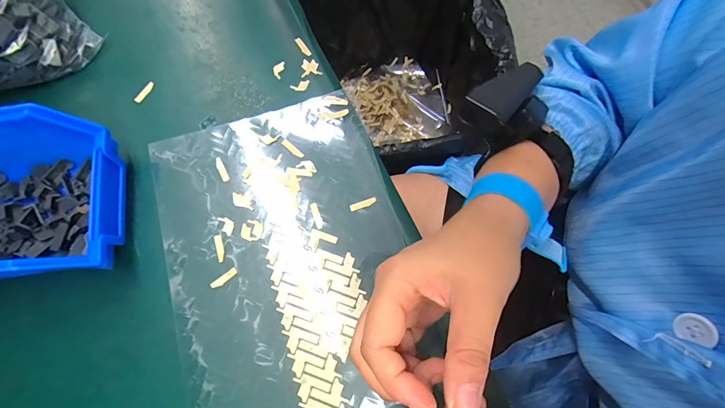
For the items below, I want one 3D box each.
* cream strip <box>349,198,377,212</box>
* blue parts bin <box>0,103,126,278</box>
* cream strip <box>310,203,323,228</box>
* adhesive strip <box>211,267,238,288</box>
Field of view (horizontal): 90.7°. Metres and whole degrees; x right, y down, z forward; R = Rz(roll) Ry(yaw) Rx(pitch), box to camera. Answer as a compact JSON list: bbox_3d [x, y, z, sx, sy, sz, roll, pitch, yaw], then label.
[{"bbox_3d":[0.001,0.000,0.289,0.022,0.004,0.005,-18,82,3],"label":"cream strip"},{"bbox_3d":[-0.252,0.001,0.250,0.139,0.074,0.103,-8,74,-2],"label":"blue parts bin"},{"bbox_3d":[-0.037,0.009,0.287,0.005,0.004,0.022,-18,75,-5],"label":"cream strip"},{"bbox_3d":[-0.105,0.057,0.273,0.022,0.004,0.006,-37,79,-10],"label":"adhesive strip"}]

